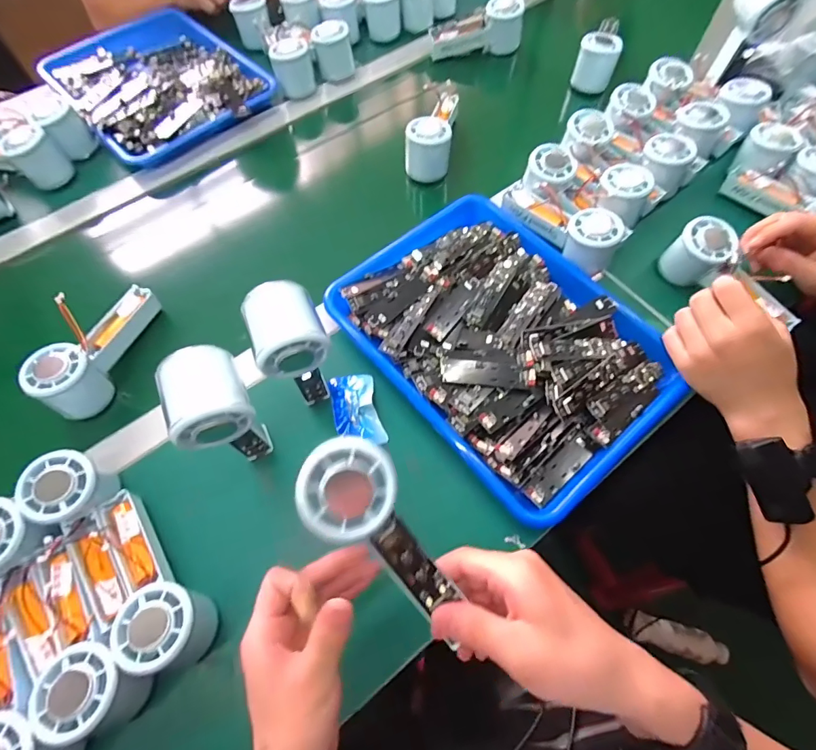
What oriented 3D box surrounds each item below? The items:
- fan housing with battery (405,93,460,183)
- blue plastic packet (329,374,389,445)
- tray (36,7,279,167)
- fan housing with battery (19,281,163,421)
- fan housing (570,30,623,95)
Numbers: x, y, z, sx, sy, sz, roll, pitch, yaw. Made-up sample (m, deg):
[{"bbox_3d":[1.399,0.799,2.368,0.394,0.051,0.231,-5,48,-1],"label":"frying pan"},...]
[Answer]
[{"bbox_3d":[0.034,-0.331,0.591,0.058,0.063,0.115,8,65,6],"label":"fan housing with battery"},{"bbox_3d":[-0.053,0.034,0.446,0.046,0.014,0.082,-14,65,-5],"label":"blue plastic packet"},{"bbox_3d":[-0.383,-0.453,0.660,0.249,0.044,0.334,-40,70,-16],"label":"tray"},{"bbox_3d":[-0.331,-0.032,0.457,0.047,0.077,0.156,12,53,7],"label":"fan housing with battery"},{"bbox_3d":[0.282,-0.467,0.652,0.058,0.062,0.044,23,67,12],"label":"fan housing"}]

